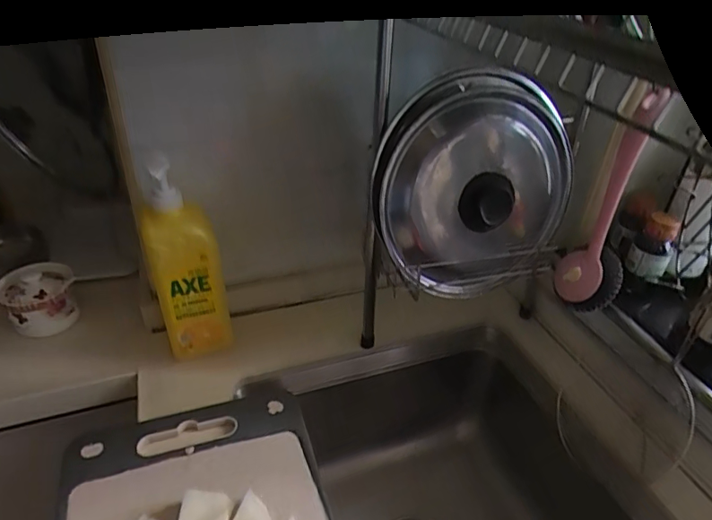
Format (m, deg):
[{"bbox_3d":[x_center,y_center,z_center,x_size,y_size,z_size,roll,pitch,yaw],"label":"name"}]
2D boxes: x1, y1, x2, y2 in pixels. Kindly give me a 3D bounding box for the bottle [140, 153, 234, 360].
[{"bbox_3d":[-0.225,0.006,0.651,0.096,0.277,0.076,-11,37,-21],"label":"bottle"}]

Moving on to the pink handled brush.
[{"bbox_3d":[0.294,-0.057,0.573,0.069,0.258,0.037,24,39,26],"label":"pink handled brush"}]

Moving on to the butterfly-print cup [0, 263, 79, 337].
[{"bbox_3d":[-0.459,0.061,0.733,0.095,0.083,0.095,-20,41,-31],"label":"butterfly-print cup"}]

